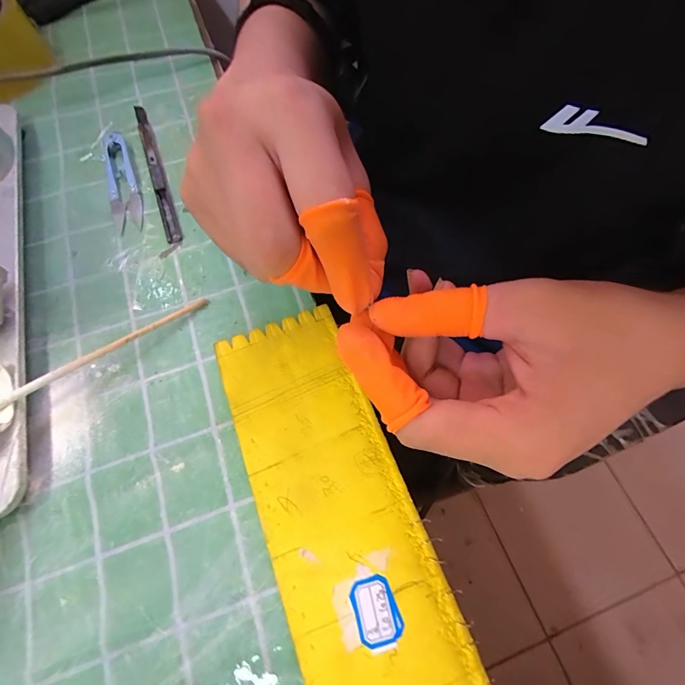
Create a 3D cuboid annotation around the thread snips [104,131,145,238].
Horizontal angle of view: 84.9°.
[{"bbox_3d":[-0.185,-0.138,0.314,0.024,0.007,0.109,-18,68,-5],"label":"thread snips"}]

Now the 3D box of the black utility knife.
[{"bbox_3d":[-0.158,-0.144,0.316,0.017,0.007,0.169,-18,68,-5],"label":"black utility knife"}]

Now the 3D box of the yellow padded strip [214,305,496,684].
[{"bbox_3d":[0.012,0.134,0.190,0.088,0.012,0.332,-21,68,-6],"label":"yellow padded strip"}]

